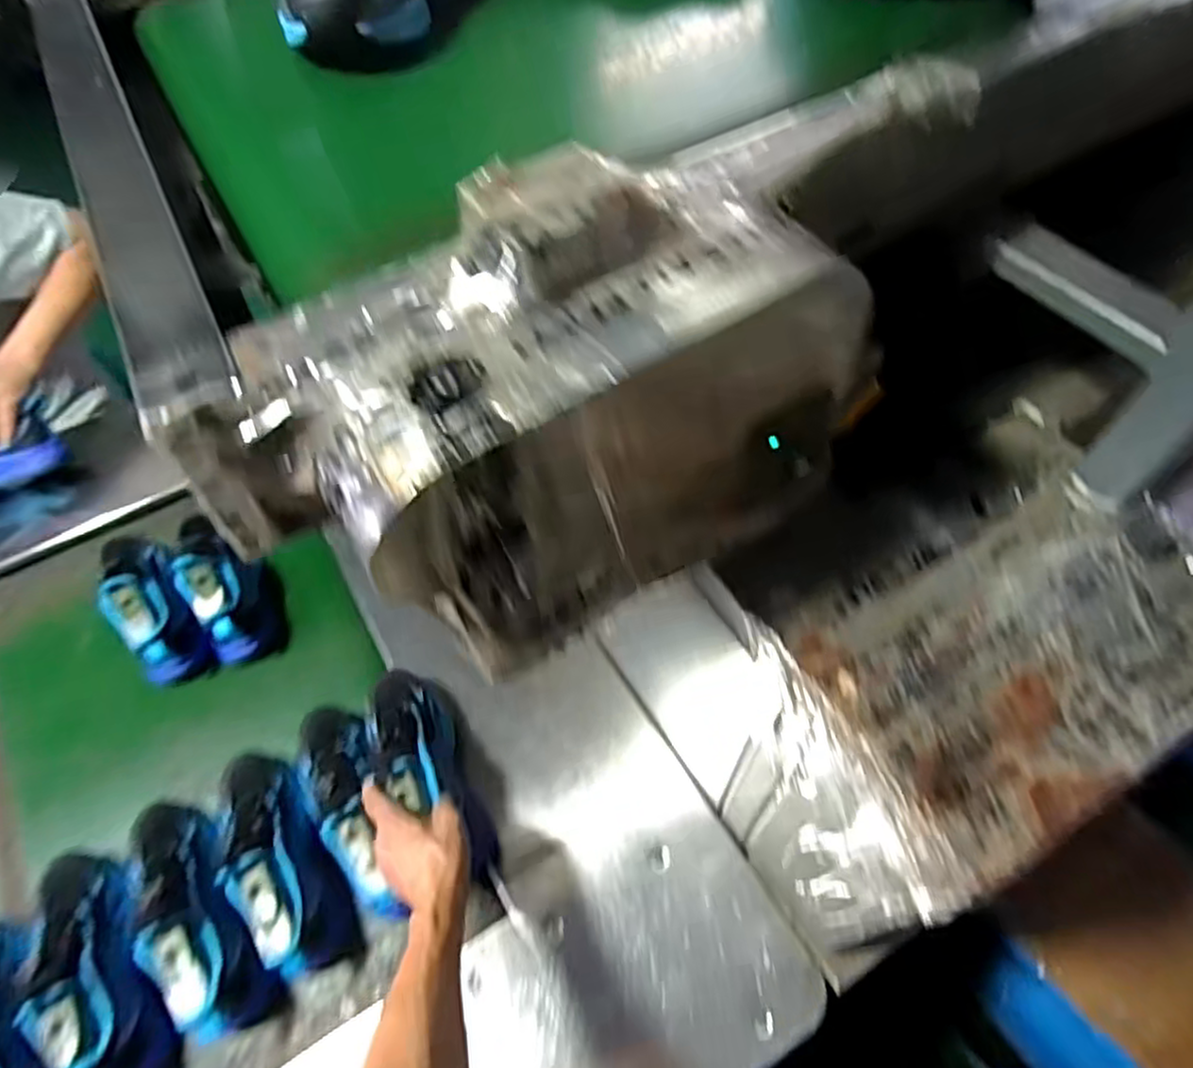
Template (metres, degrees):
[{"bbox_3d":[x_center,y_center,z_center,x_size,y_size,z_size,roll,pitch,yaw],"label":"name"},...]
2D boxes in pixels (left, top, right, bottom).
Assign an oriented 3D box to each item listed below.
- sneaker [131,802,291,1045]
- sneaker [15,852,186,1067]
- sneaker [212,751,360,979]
[{"bbox_3d":[-0.438,0.393,0.768,0.091,0.122,0.272,-34,61,-20],"label":"sneaker"},{"bbox_3d":[-0.525,0.439,0.740,0.091,0.140,0.267,-28,59,-16],"label":"sneaker"},{"bbox_3d":[-0.358,0.345,0.792,0.091,0.135,0.259,-28,59,-17],"label":"sneaker"}]

